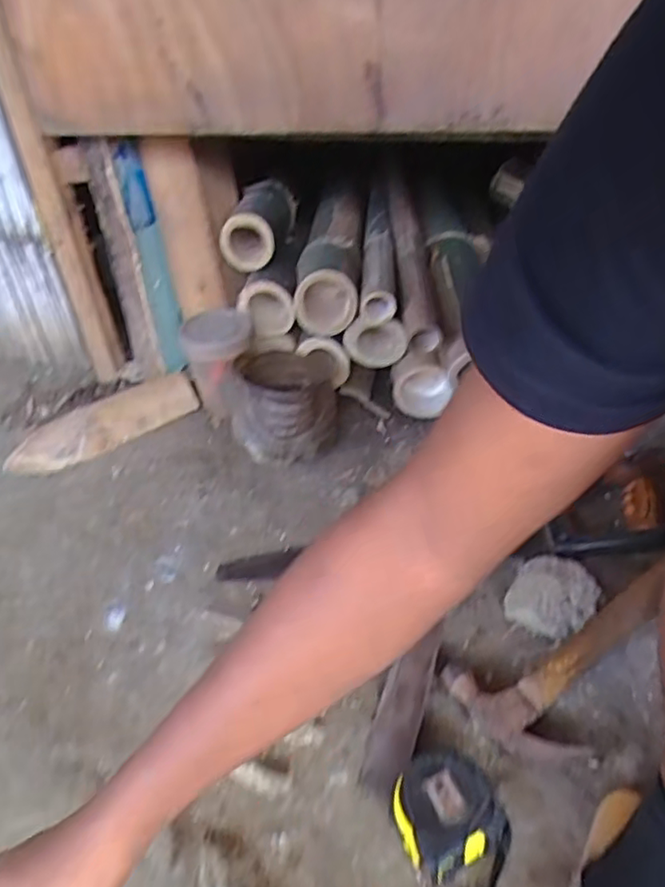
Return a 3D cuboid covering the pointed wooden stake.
[{"bbox_3d":[-0.343,-0.027,0.935,0.282,0.057,0.075,-30,44,-27],"label":"pointed wooden stake"}]

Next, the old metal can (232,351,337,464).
[{"bbox_3d":[-0.068,-0.058,0.891,0.143,0.121,0.169,-7,38,-2],"label":"old metal can"}]

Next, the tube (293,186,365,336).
[{"bbox_3d":[0.002,-0.289,0.961,0.086,0.092,0.334,-1,37,6],"label":"tube"}]

